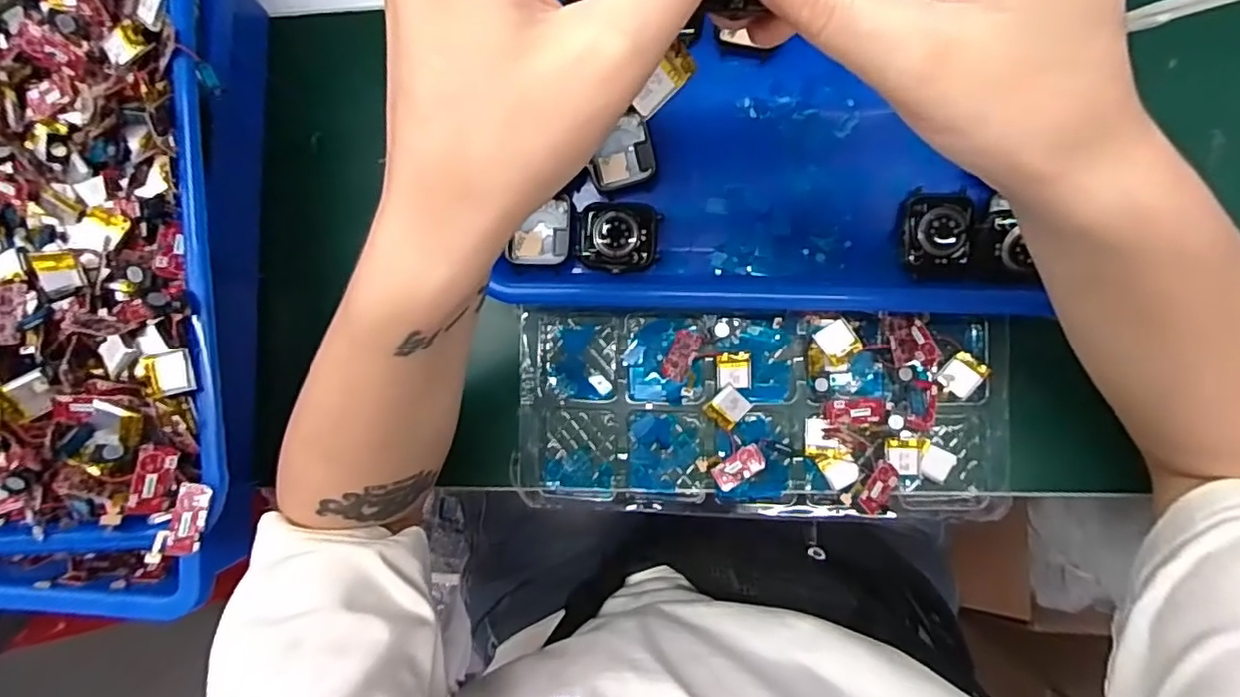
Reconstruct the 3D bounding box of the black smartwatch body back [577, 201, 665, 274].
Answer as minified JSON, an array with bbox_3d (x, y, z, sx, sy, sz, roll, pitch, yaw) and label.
[{"bbox_3d":[-0.001,-0.062,0.339,0.043,0.008,0.038,2,86,6],"label":"black smartwatch body back"}]

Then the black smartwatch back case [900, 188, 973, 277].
[{"bbox_3d":[0.164,-0.060,0.320,0.033,0.009,0.043,1,86,6],"label":"black smartwatch back case"}]

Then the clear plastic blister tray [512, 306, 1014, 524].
[{"bbox_3d":[0.075,0.036,0.342,0.260,0.024,0.112,1,86,5],"label":"clear plastic blister tray"}]

